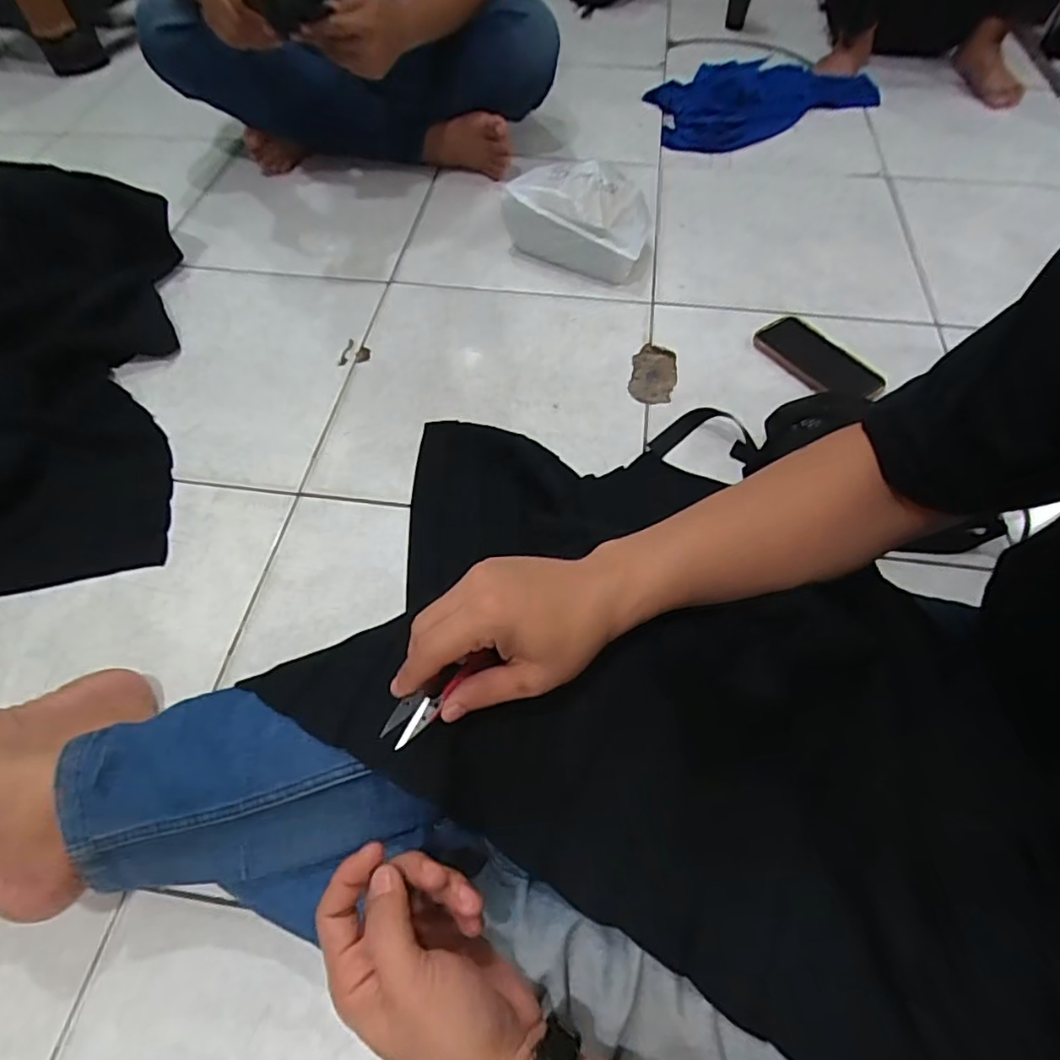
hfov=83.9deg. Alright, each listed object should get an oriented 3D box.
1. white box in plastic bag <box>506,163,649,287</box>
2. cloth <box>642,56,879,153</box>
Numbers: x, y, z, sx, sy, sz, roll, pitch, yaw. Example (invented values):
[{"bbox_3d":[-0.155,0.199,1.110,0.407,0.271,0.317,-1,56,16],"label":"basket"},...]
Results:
[{"bbox_3d":[0.073,-0.460,0.873,0.216,0.109,0.122,23,61,15],"label":"white box in plastic bag"},{"bbox_3d":[0.435,-0.868,1.170,0.442,0.029,0.303,-20,60,-11],"label":"cloth"}]

